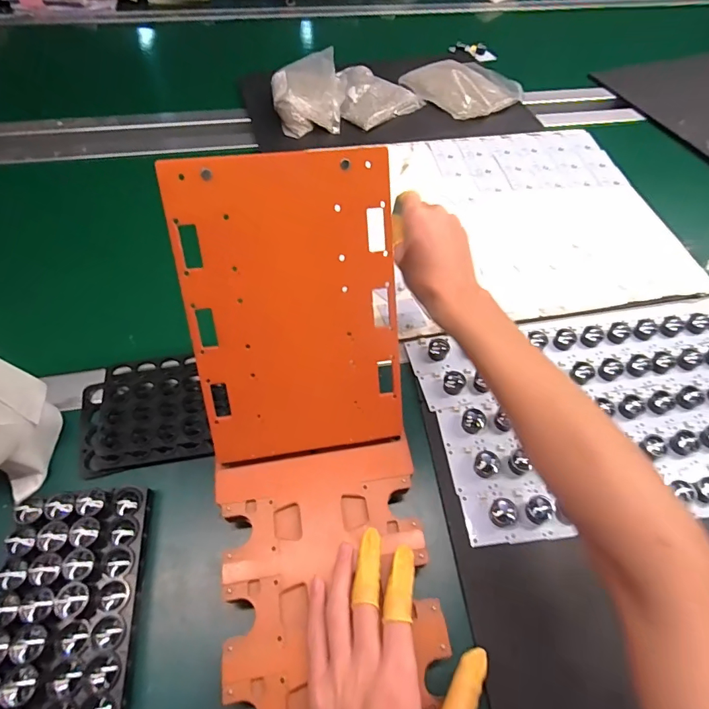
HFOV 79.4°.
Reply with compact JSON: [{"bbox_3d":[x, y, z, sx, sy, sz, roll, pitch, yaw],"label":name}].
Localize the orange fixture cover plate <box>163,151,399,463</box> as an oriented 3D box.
[{"bbox_3d":[-0.043,-0.028,0.333,0.155,0.231,0.008,-8,18,-8],"label":"orange fixture cover plate"}]

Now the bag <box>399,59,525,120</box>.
[{"bbox_3d":[0.203,-0.491,0.782,0.177,0.030,0.171,-29,62,-20],"label":"bag"}]

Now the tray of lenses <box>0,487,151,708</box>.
[{"bbox_3d":[-0.215,0.202,0.318,0.095,0.041,0.188,-5,57,-6],"label":"tray of lenses"}]

